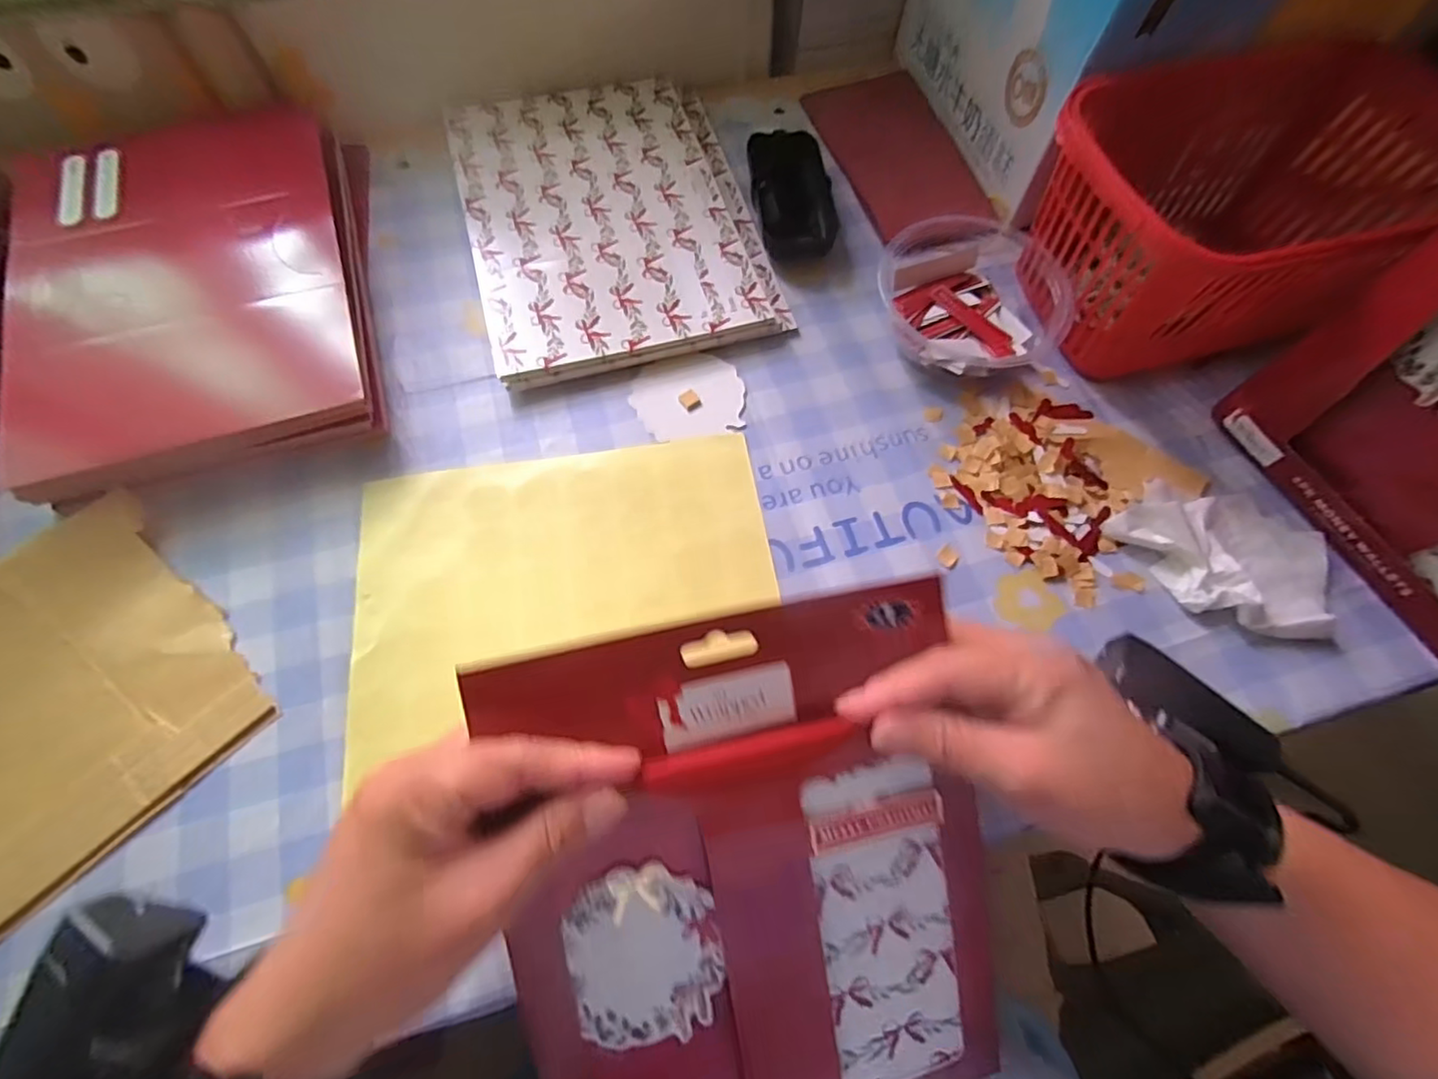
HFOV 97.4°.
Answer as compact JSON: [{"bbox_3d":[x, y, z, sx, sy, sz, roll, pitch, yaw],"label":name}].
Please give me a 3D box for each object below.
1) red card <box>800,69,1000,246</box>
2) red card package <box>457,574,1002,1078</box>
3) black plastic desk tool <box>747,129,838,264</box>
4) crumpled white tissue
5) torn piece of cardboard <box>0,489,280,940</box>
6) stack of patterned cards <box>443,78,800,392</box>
[{"bbox_3d":[0.137,-0.301,0.491,0.092,0.011,0.182,-15,64,-1],"label":"red card"},{"bbox_3d":[0.018,0.142,0.255,0.190,0.014,0.224,-10,93,-12],"label":"red card package"},{"bbox_3d":[0.052,-0.240,0.447,0.058,0.029,0.112,-3,66,-5],"label":"black plastic desk tool"},{"bbox_3d":[0.277,0.010,0.347,0.114,0.020,0.083,1,66,-3],"label":"crumpled white tissue"},{"bbox_3d":[-0.321,0.076,0.297,0.161,0.014,0.152,42,70,14],"label":"torn piece of cardboard"},{"bbox_3d":[-0.076,-0.230,0.444,0.192,0.015,0.262,-14,68,-10],"label":"stack of patterned cards"}]

